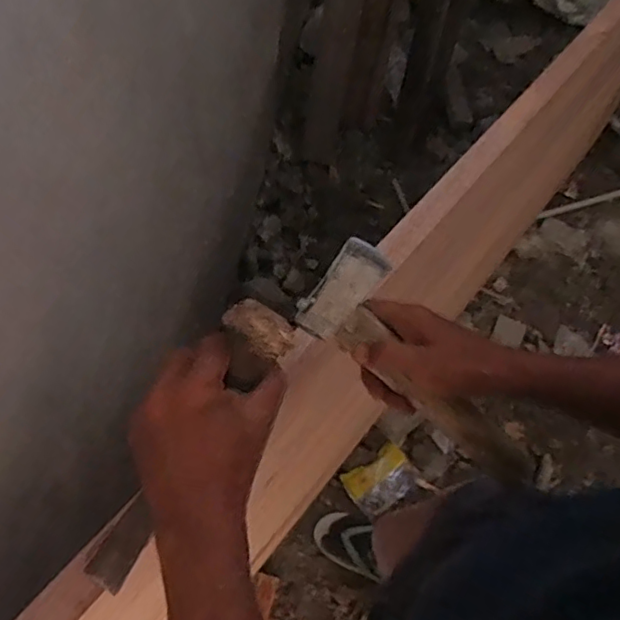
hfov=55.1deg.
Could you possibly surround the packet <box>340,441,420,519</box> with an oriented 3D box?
[{"bbox_3d":[0.183,0.429,1.509,0.174,0.008,0.125,-32,86,-15],"label":"packet"}]

